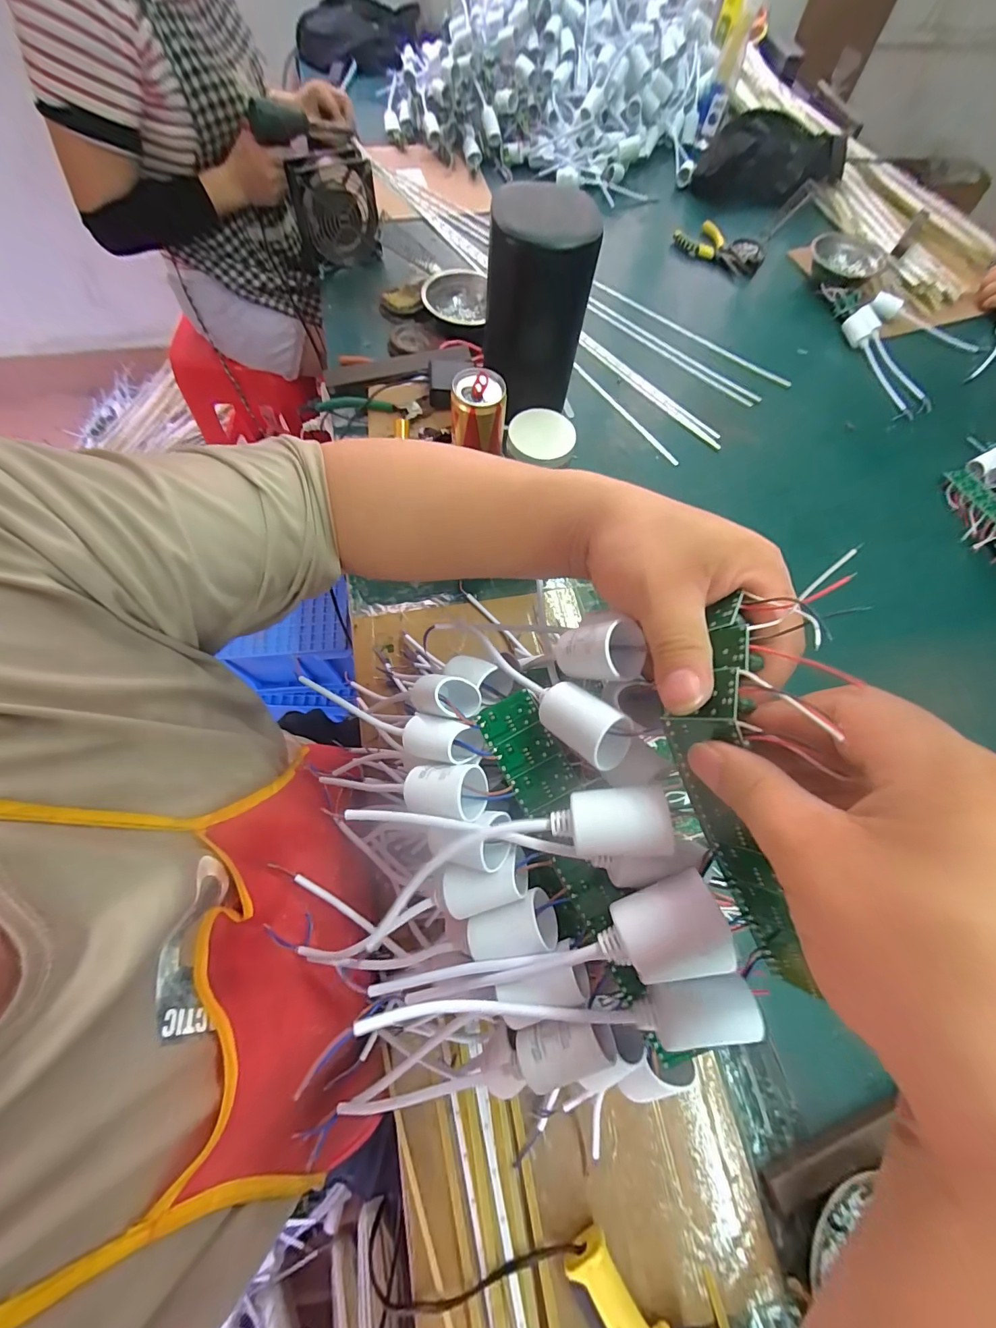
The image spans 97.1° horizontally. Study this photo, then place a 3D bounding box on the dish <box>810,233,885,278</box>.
[{"bbox_3d":[0.619,-0.732,0.785,0.128,0.033,0.068,13,68,3],"label":"dish"}]

